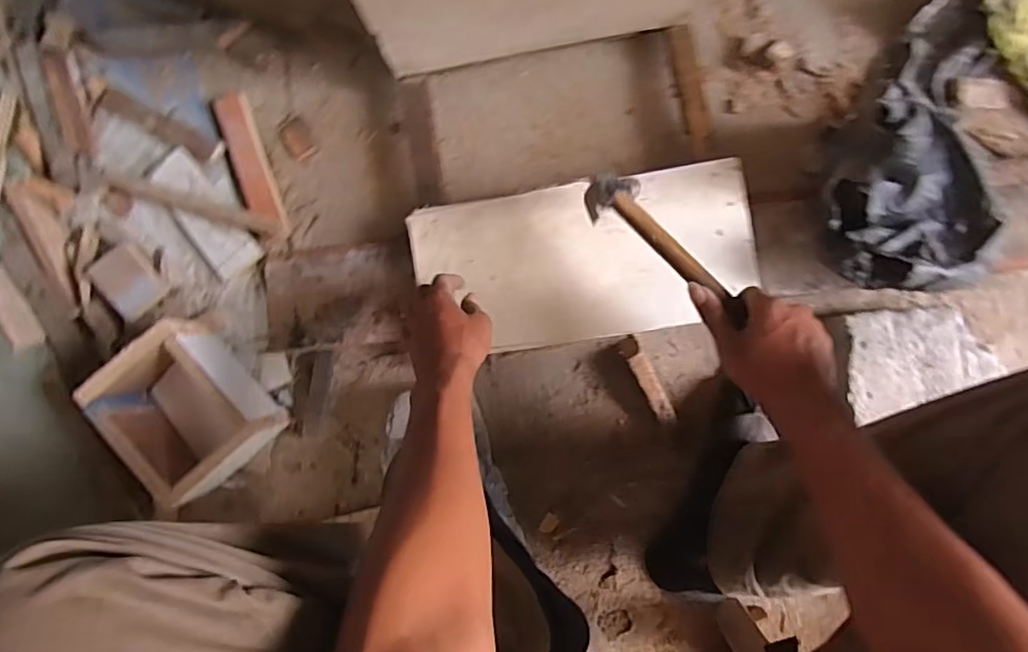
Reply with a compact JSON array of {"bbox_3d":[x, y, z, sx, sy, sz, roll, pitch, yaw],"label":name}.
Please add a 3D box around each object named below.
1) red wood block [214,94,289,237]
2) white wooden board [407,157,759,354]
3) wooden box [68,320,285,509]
[{"bbox_3d":[-0.328,-0.202,0.766,0.039,0.014,0.191,-22,85,6],"label":"red wood block"},{"bbox_3d":[0.074,-0.070,0.665,0.355,0.023,0.168,-8,84,2],"label":"white wooden board"},{"bbox_3d":[-0.359,0.094,0.690,0.126,0.131,0.156,-38,82,2],"label":"wooden box"}]

